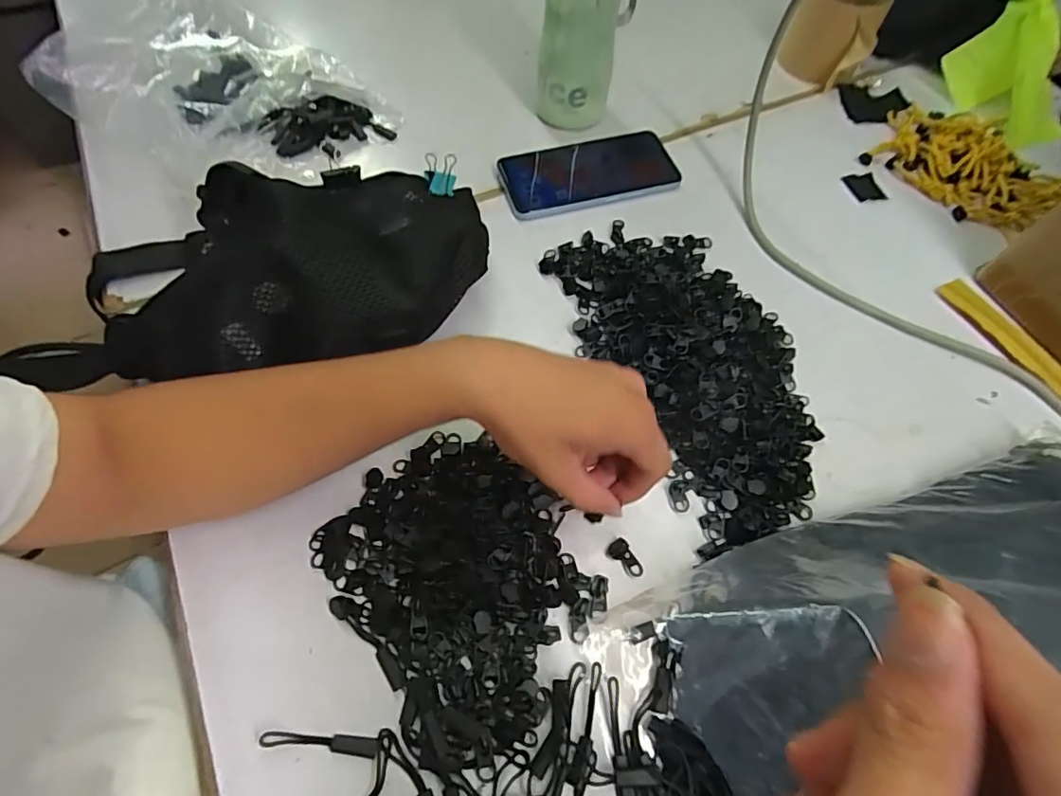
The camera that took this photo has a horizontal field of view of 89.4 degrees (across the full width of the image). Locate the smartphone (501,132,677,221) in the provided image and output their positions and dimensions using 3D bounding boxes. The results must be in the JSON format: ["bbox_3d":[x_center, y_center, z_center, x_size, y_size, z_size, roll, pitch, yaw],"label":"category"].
[{"bbox_3d":[0.054,-0.205,0.492,0.158,0.008,0.075,-14,64,-10],"label":"smartphone"}]

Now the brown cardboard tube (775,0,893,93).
[{"bbox_3d":[0.319,-0.389,0.565,0.083,0.079,0.082,28,65,12],"label":"brown cardboard tube"}]

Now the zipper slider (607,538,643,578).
[{"bbox_3d":[0.062,0.102,0.342,0.013,0.006,0.025,-40,71,-20],"label":"zipper slider"}]

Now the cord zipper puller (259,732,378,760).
[{"bbox_3d":[-0.112,0.184,0.286,0.059,0.008,0.009,6,62,1],"label":"cord zipper puller"}]

